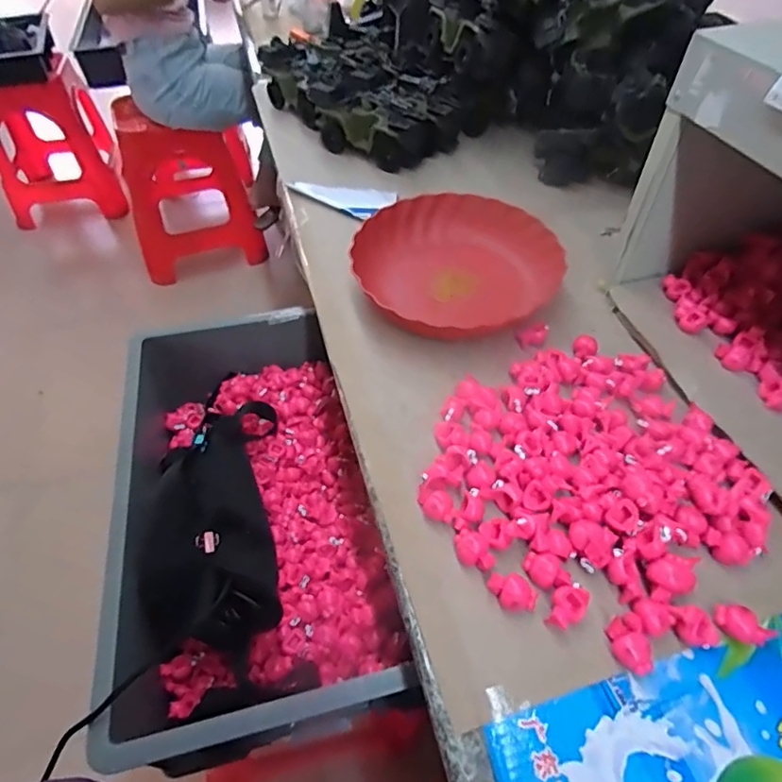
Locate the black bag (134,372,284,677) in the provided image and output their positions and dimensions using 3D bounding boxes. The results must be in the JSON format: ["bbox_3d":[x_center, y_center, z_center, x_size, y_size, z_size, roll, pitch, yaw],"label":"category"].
[{"bbox_3d":[-0.197,0.120,0.595,0.122,0.115,0.323,-8,51,-6],"label":"black bag"}]

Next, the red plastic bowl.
[{"bbox_3d":[0.080,-0.149,0.651,0.234,0.071,0.234,0,50,0],"label":"red plastic bowl"}]

